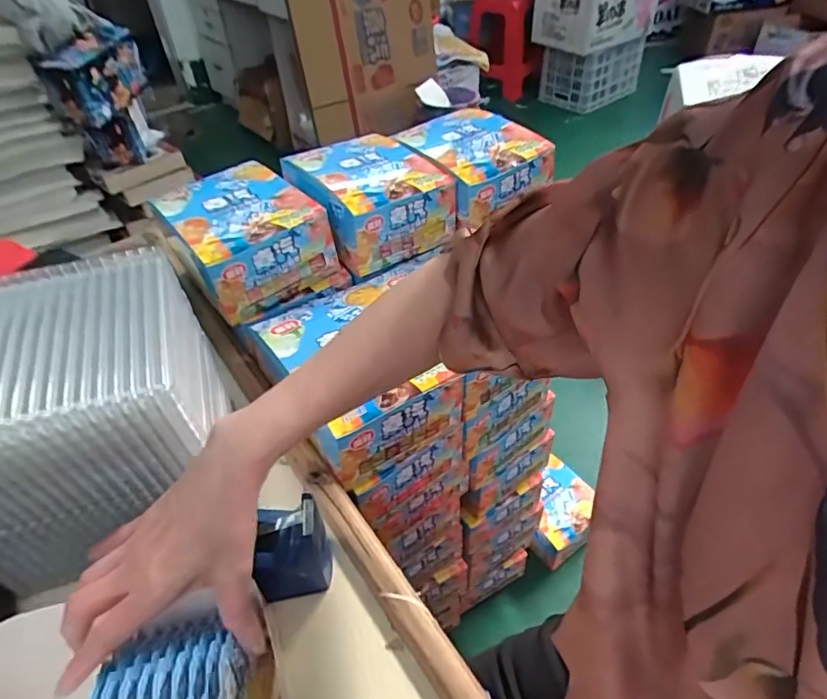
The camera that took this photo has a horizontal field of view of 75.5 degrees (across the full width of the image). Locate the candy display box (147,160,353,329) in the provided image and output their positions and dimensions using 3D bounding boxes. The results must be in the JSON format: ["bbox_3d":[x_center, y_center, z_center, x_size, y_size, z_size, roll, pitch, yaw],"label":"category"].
[{"bbox_3d":[-0.204,-0.136,0.666,0.158,0.102,0.183,-31,49,-26],"label":"candy display box"}]

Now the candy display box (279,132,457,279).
[{"bbox_3d":[-0.055,-0.203,0.719,0.157,0.097,0.175,-23,47,-20],"label":"candy display box"}]

